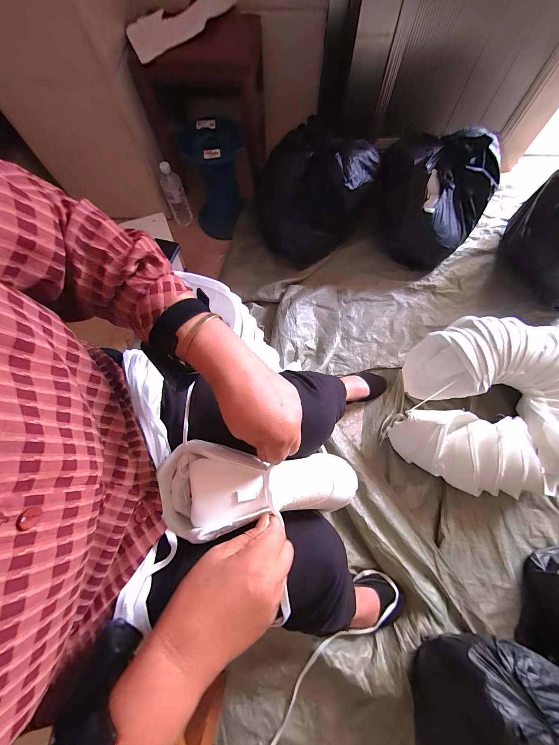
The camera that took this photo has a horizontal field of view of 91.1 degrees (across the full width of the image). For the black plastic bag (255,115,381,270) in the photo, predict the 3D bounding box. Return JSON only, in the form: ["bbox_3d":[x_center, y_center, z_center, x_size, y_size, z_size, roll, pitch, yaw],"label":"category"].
[{"bbox_3d":[0.117,-0.546,0.859,0.362,0.285,0.219,-16,72,-3],"label":"black plastic bag"}]

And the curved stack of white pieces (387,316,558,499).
[{"bbox_3d":[0.574,0.084,0.740,0.457,0.147,0.477,29,75,11],"label":"curved stack of white pieces"}]

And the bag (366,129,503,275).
[{"bbox_3d":[0.481,-0.551,0.896,0.351,0.273,0.294,26,73,10],"label":"bag"}]

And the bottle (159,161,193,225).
[{"bbox_3d":[-0.355,-0.599,0.938,0.069,0.207,0.057,-20,71,-6],"label":"bottle"}]

